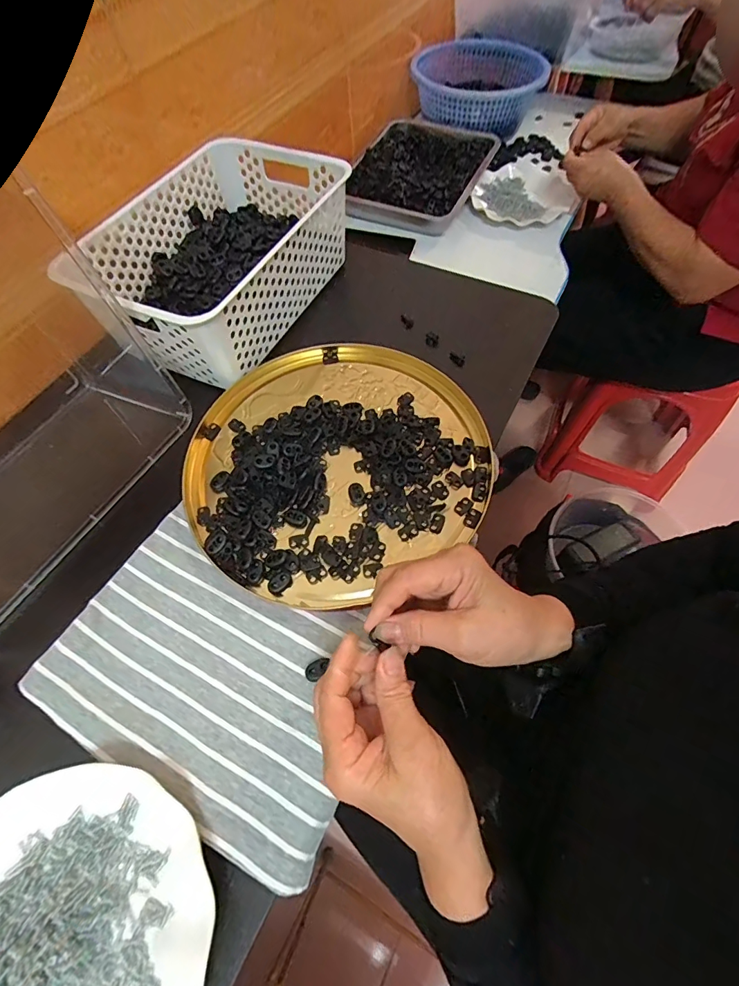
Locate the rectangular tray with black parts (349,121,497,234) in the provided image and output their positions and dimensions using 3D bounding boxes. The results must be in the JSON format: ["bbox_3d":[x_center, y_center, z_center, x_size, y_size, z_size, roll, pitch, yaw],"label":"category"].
[{"bbox_3d":[0.098,-0.623,0.855,0.229,0.048,0.321,24,64,14],"label":"rectangular tray with black parts"}]

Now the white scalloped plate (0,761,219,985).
[{"bbox_3d":[-0.187,0.273,0.267,0.180,0.018,0.175,-1,61,1],"label":"white scalloped plate"}]

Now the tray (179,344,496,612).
[{"bbox_3d":[-0.036,-0.040,0.440,0.290,0.018,0.270,-1,61,1],"label":"tray"}]

